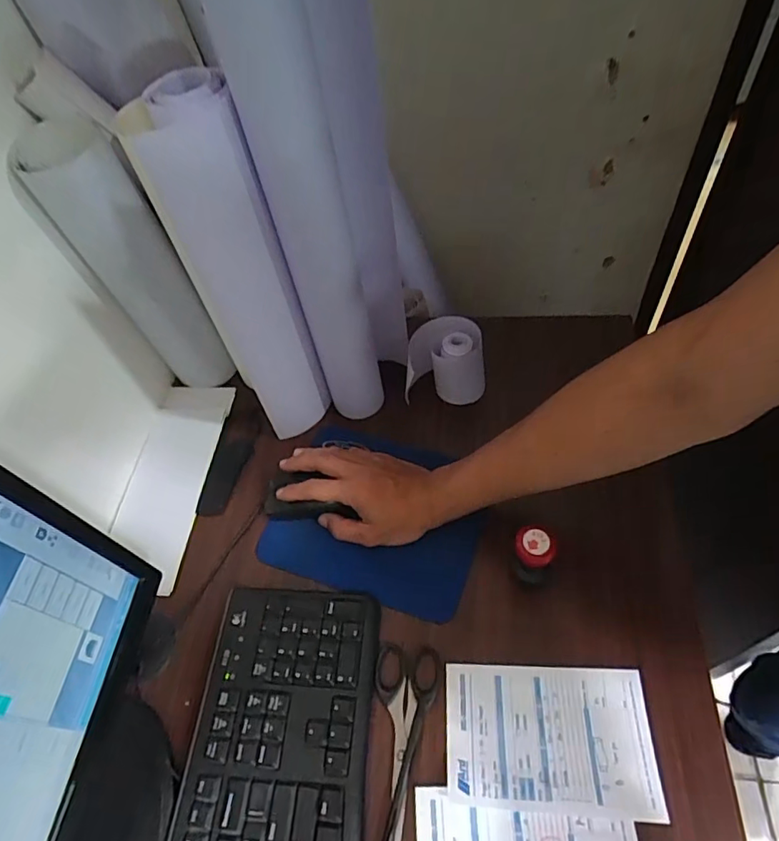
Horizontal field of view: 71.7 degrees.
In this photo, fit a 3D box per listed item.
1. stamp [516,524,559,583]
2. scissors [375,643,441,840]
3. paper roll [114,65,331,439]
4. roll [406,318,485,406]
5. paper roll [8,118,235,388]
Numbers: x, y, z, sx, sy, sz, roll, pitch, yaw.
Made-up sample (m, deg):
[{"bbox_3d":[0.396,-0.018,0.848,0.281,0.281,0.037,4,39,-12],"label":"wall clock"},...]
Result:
[{"bbox_3d":[0.128,0.125,0.489,0.034,0.082,0.028,18,59,20],"label":"stamp"},{"bbox_3d":[0.008,0.280,0.441,0.053,0.006,0.178,2,55,9],"label":"scissors"},{"bbox_3d":[-0.136,-0.119,0.529,0.085,0.374,0.083,-1,56,1],"label":"paper roll"},{"bbox_3d":[0.067,-0.065,0.640,0.094,0.100,0.061,-1,56,2],"label":"roll"},{"bbox_3d":[-0.275,-0.148,0.582,0.095,0.309,0.084,-31,60,-17],"label":"paper roll"}]

